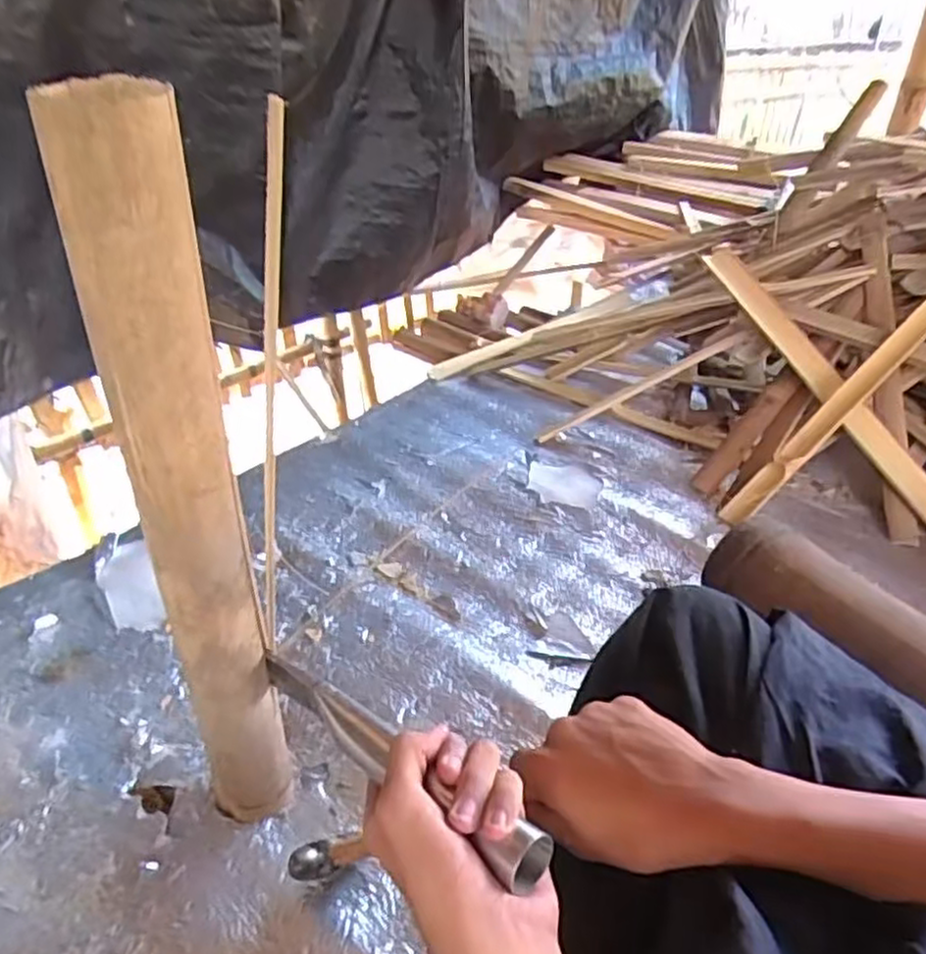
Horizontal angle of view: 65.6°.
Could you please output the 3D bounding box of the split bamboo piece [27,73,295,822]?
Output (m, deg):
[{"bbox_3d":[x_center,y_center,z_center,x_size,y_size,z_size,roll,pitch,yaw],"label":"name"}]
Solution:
[{"bbox_3d":[-0.159,0.053,0.441,0.056,0.519,0.020,-12,37,-20],"label":"split bamboo piece"}]

